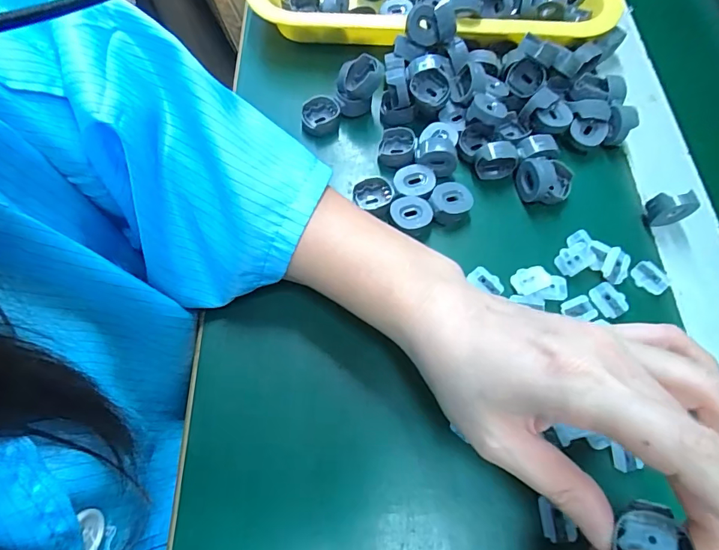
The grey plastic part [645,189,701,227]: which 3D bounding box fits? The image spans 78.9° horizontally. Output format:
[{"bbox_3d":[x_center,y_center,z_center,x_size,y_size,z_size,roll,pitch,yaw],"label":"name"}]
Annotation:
[{"bbox_3d":[0.206,-0.044,0.291,0.028,0.031,0.012,-8,65,-5],"label":"grey plastic part"}]

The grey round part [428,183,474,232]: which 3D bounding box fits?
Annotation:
[{"bbox_3d":[0.062,-0.046,0.298,0.028,0.017,0.027,0,65,-1],"label":"grey round part"}]

